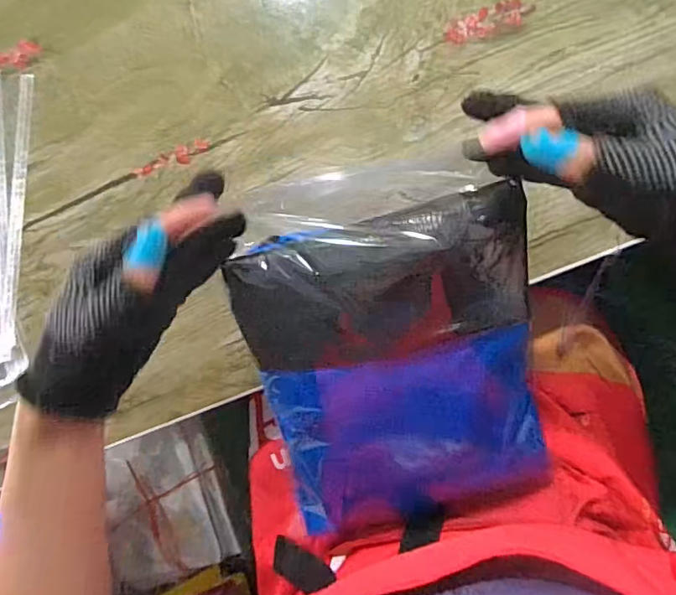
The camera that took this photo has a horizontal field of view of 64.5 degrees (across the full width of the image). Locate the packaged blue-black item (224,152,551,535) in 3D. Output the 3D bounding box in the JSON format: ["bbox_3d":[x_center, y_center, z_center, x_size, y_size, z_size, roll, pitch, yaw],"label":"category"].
[{"bbox_3d":[0.043,0.050,0.386,0.191,0.014,0.283,-12,114,6],"label":"packaged blue-black item"}]

